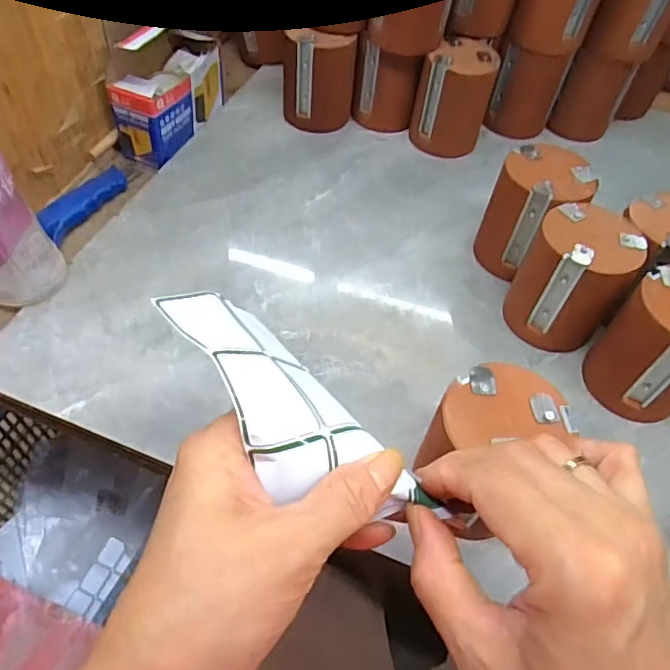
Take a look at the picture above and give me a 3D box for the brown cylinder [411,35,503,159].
[{"bbox_3d":[0.132,-0.264,0.619,0.076,0.102,0.083,13,54,5],"label":"brown cylinder"}]

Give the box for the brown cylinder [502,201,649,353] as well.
[{"bbox_3d":[0.192,-0.045,0.460,0.076,0.102,0.078,2,54,-3],"label":"brown cylinder"}]

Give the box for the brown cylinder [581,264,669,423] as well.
[{"bbox_3d":[0.250,0.008,0.422,0.077,0.101,0.077,-30,62,-23],"label":"brown cylinder"}]

